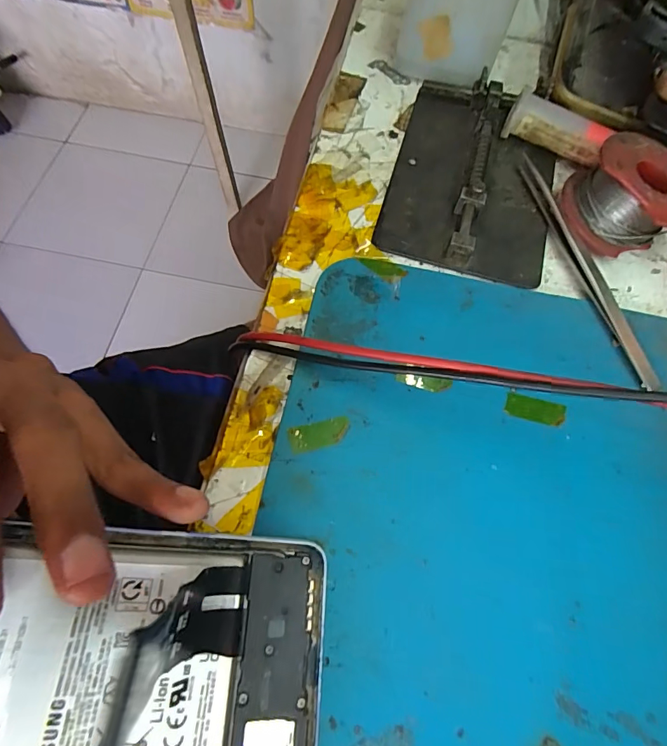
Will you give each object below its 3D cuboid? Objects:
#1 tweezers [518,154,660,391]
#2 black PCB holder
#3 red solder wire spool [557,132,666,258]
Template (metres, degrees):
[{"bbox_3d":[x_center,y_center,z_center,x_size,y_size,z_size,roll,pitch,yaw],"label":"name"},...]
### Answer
[{"bbox_3d":[0.116,-0.051,0.205,0.010,0.006,0.125,-14,69,-9],"label":"tweezers"},{"bbox_3d":[0.070,-0.099,0.219,0.078,0.013,0.111,16,67,3],"label":"black PCB holder"},{"bbox_3d":[0.138,-0.081,0.204,0.047,0.032,0.044,1,67,-3],"label":"red solder wire spool"}]

